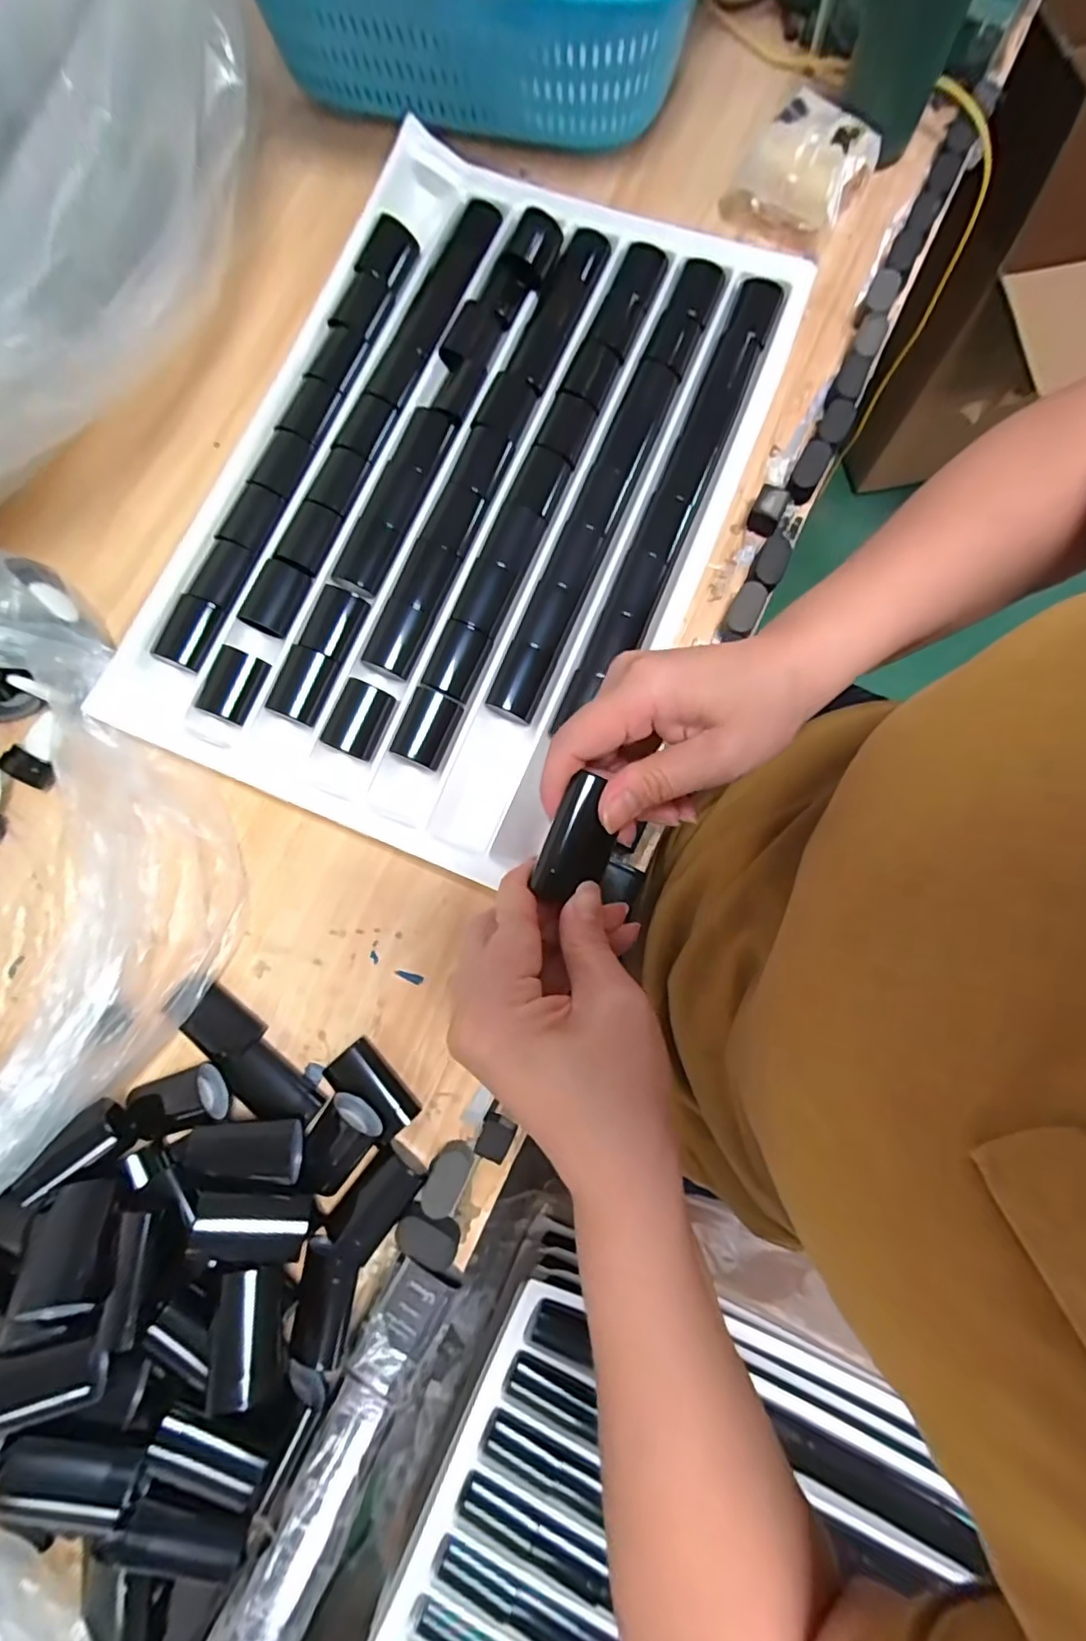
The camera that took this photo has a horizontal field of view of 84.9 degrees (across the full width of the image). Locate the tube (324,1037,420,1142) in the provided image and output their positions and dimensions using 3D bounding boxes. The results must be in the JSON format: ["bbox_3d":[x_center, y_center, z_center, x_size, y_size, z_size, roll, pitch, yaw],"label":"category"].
[{"bbox_3d":[-0.103,0.162,0.357,0.027,0.023,0.058,-44,82,-6],"label":"tube"}]

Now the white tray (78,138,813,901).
[{"bbox_3d":[-0.052,-0.234,0.422,0.331,0.032,0.491,22,81,5],"label":"white tray"}]

